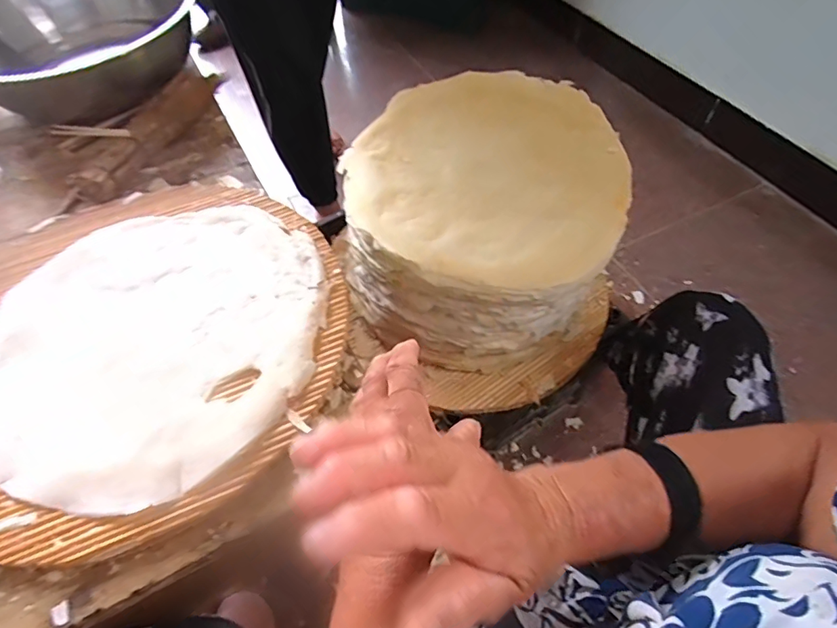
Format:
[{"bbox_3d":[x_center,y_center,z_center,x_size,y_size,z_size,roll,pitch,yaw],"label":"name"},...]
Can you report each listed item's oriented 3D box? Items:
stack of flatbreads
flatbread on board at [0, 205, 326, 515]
[{"bbox_3d":[0.075,-0.121,0.629,0.319,0.210,0.309,30,60,22],"label":"stack of flatbreads"},{"bbox_3d":[-0.266,0.017,0.484,0.328,0.015,0.328,-2,56,3],"label":"flatbread on board"}]

